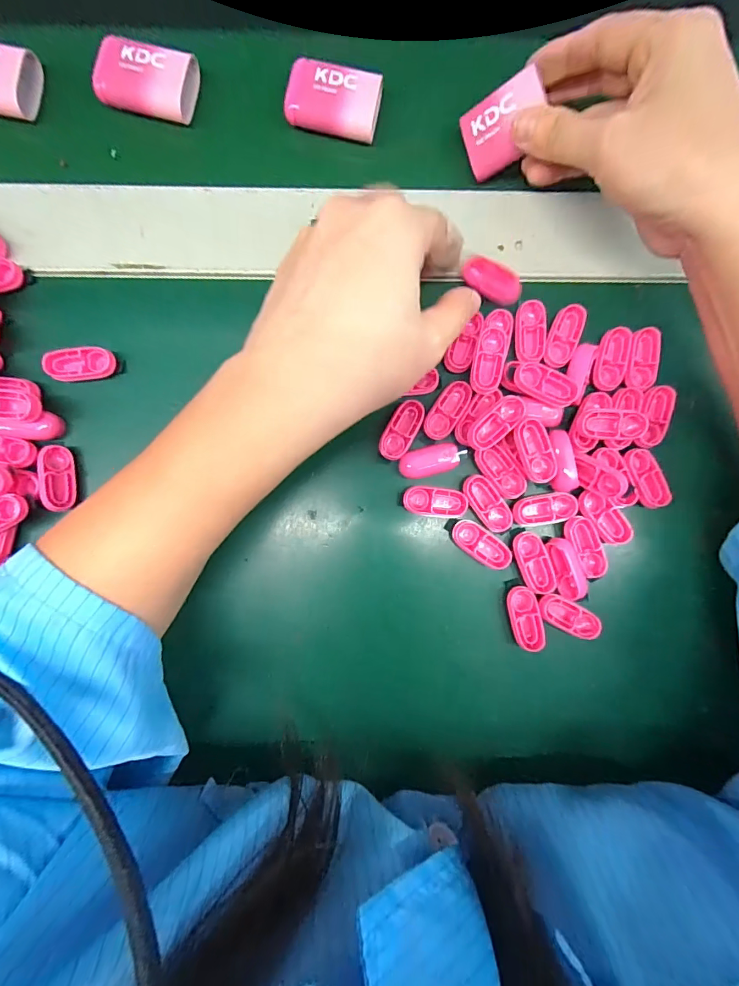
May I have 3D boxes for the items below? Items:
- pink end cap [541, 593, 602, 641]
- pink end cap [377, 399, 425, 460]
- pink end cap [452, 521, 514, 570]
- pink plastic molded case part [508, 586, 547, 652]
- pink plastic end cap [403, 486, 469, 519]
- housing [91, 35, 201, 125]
[{"bbox_3d":[0.109,0.067,0.236,0.034,0.006,0.014,30,87,0],"label":"pink end cap"},{"bbox_3d":[0.018,-0.034,0.233,0.016,0.004,0.034,30,87,0],"label":"pink end cap"},{"bbox_3d":[0.061,0.028,0.236,0.035,0.005,0.015,34,87,0],"label":"pink end cap"},{"bbox_3d":[0.086,0.068,0.233,0.016,0.004,0.034,-12,88,-2],"label":"pink plastic molded case part"},{"bbox_3d":[0.036,0.005,0.236,0.034,0.007,0.016,6,87,-2],"label":"pink plastic end cap"},{"bbox_3d":[-0.124,-0.228,0.240,0.049,0.014,0.036,11,87,-1],"label":"housing"}]

